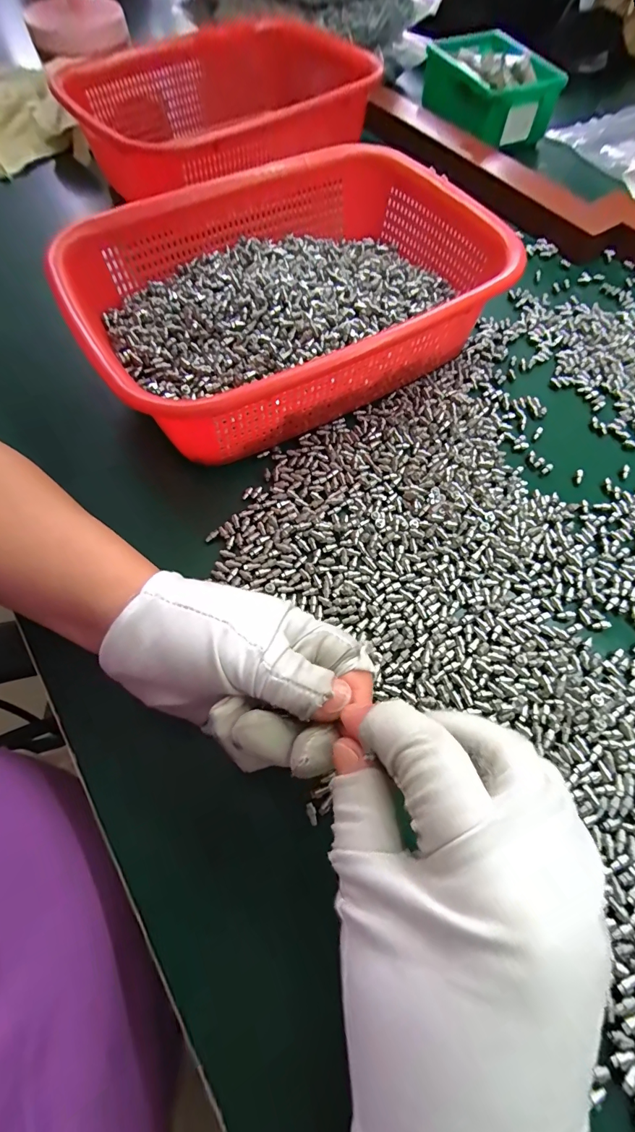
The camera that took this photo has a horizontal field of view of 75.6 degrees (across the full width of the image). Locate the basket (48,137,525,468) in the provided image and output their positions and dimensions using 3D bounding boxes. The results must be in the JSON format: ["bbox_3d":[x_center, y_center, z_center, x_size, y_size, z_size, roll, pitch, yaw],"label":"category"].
[{"bbox_3d":[-0.019,-0.195,0.303,0.279,0.074,0.210,-29,68,-11],"label":"basket"}]

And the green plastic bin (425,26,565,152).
[{"bbox_3d":[0.199,-0.555,0.478,0.105,0.054,0.149,-20,66,-7],"label":"green plastic bin"}]

